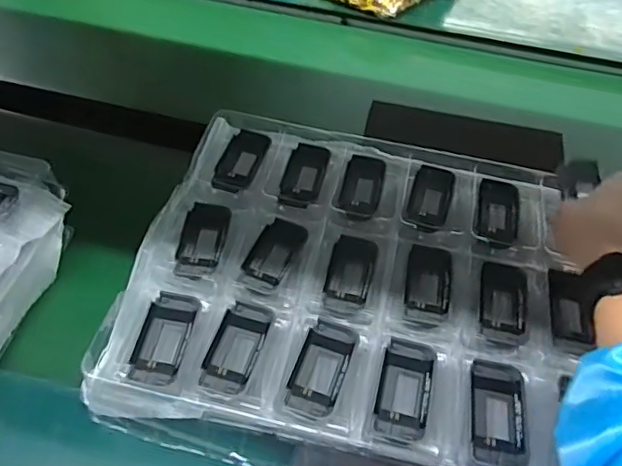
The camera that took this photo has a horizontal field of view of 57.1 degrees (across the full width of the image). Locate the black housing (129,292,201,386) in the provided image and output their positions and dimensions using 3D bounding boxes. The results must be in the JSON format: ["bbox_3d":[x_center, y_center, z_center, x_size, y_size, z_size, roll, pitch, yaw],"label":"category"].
[{"bbox_3d":[-0.100,0.071,0.397,0.033,0.009,0.068,10,48,3],"label":"black housing"}]

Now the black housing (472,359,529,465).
[{"bbox_3d":[0.133,0.126,0.402,0.039,0.010,0.075,11,48,5],"label":"black housing"}]

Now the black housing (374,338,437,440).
[{"bbox_3d":[0.064,0.104,0.385,0.034,0.005,0.069,14,48,7],"label":"black housing"}]

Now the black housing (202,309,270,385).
[{"bbox_3d":[-0.052,0.079,0.397,0.033,0.006,0.049,16,48,8],"label":"black housing"}]

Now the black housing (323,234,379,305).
[{"bbox_3d":[0.034,0.030,0.477,0.037,0.011,0.065,13,48,6],"label":"black housing"}]

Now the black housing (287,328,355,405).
[{"bbox_3d":[0.007,0.091,0.390,0.034,0.007,0.048,18,49,10],"label":"black housing"}]

